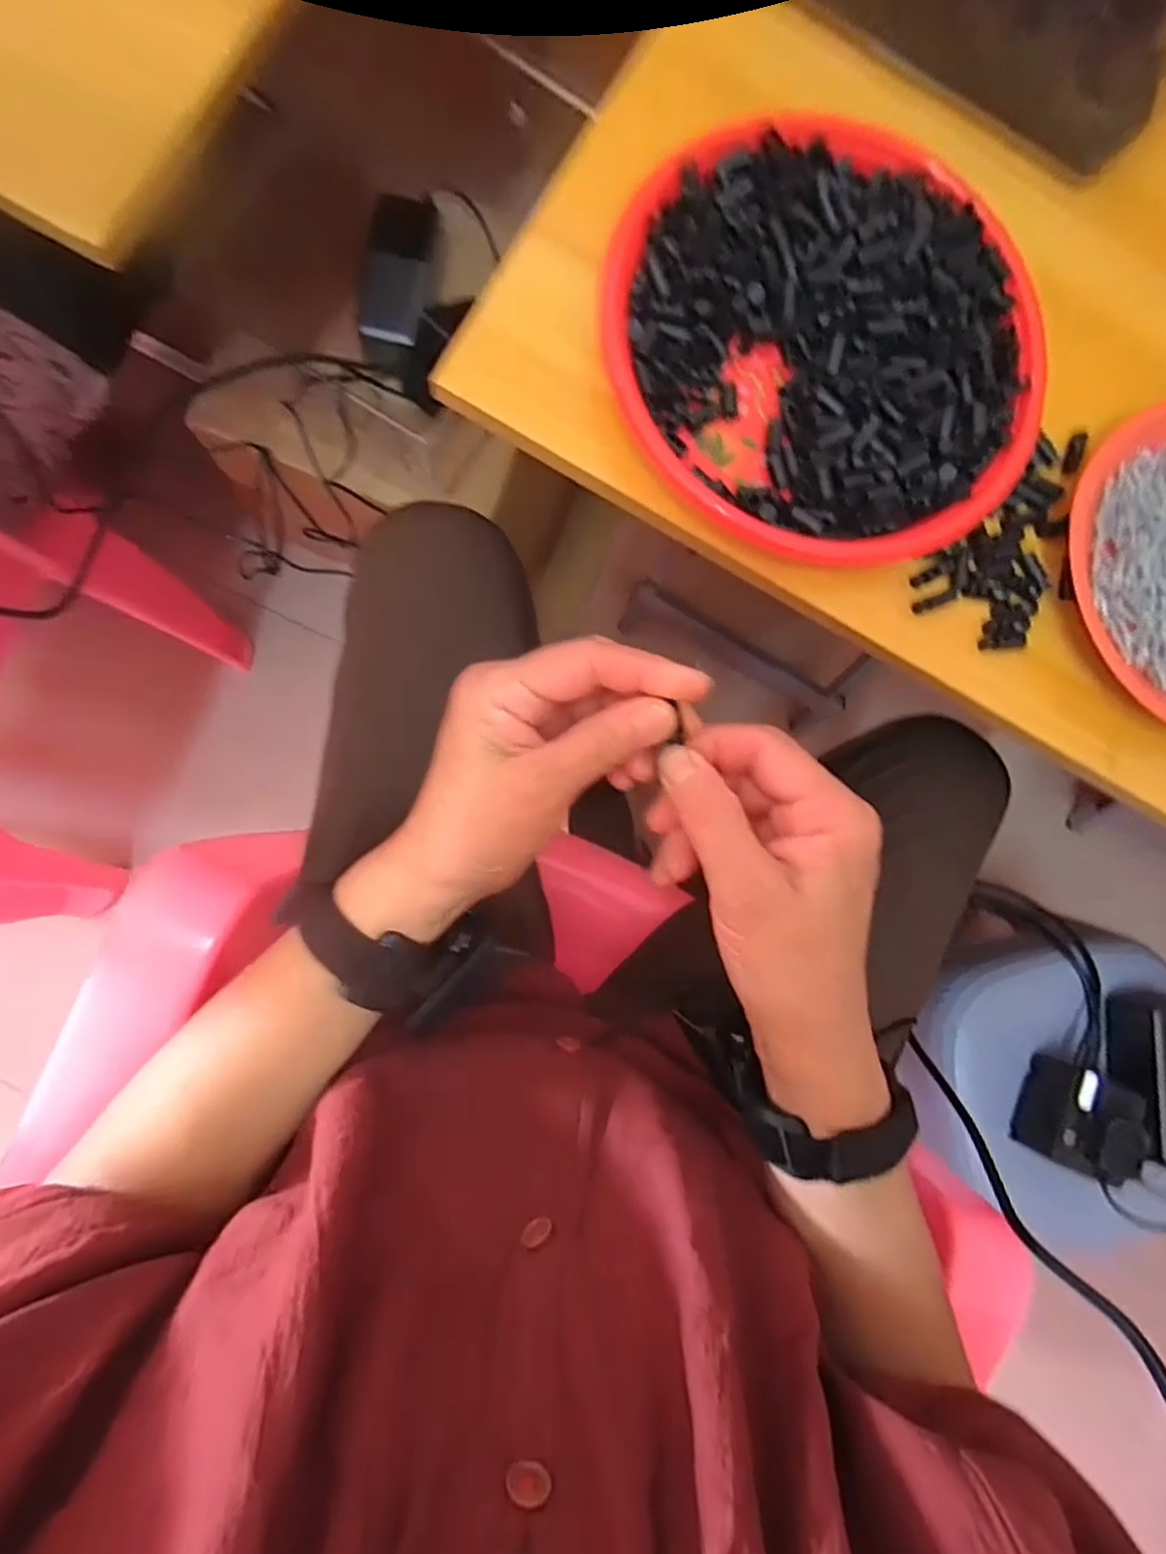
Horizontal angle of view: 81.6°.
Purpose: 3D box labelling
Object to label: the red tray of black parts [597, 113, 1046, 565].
[{"bbox_3d":[0.128,-0.230,0.354,0.235,0.033,0.227,2,86,-7],"label":"red tray of black parts"}]

